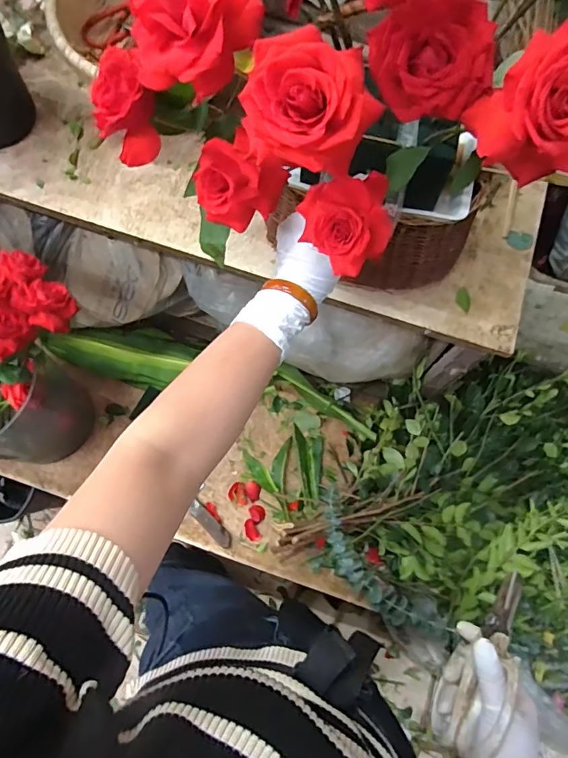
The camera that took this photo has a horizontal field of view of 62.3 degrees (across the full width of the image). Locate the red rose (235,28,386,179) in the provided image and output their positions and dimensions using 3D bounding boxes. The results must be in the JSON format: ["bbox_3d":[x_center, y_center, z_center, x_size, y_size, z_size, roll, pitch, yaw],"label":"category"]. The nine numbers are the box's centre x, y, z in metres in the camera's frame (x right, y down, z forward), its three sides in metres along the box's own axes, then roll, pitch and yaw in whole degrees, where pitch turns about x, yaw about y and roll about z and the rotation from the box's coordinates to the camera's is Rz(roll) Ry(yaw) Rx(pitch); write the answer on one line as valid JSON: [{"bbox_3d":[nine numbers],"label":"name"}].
[{"bbox_3d":[0.016,-0.173,0.293,0.076,0.055,0.076,32,75,9],"label":"red rose"}]

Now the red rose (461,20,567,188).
[{"bbox_3d":[0.159,-0.165,0.290,0.077,0.072,0.064,-5,73,-2],"label":"red rose"}]

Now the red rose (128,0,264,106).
[{"bbox_3d":[-0.055,-0.229,0.298,0.087,0.051,0.071,-11,74,-4],"label":"red rose"}]

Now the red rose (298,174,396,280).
[{"bbox_3d":[0.050,-0.125,0.385,0.068,0.050,0.059,-2,73,-1],"label":"red rose"}]

